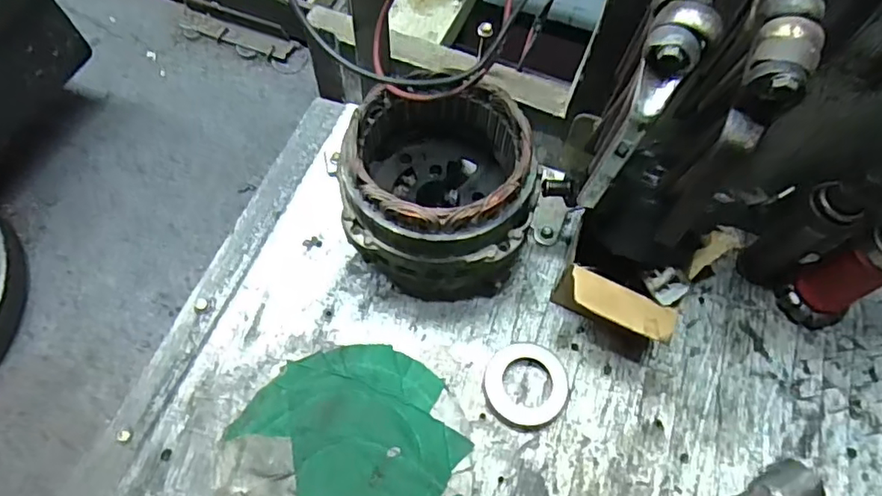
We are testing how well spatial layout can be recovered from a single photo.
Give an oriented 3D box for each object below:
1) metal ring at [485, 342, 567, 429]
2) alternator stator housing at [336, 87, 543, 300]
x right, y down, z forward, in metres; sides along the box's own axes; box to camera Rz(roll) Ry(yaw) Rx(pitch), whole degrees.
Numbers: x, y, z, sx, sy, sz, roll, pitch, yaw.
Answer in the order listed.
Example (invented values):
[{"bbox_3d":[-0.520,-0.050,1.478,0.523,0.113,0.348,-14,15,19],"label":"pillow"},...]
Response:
[{"bbox_3d":[0.061,0.097,0.408,0.059,0.009,0.059,1,63,-2],"label":"metal ring"},{"bbox_3d":[-0.001,-0.037,0.409,0.123,0.122,0.127,7,63,1],"label":"alternator stator housing"}]

